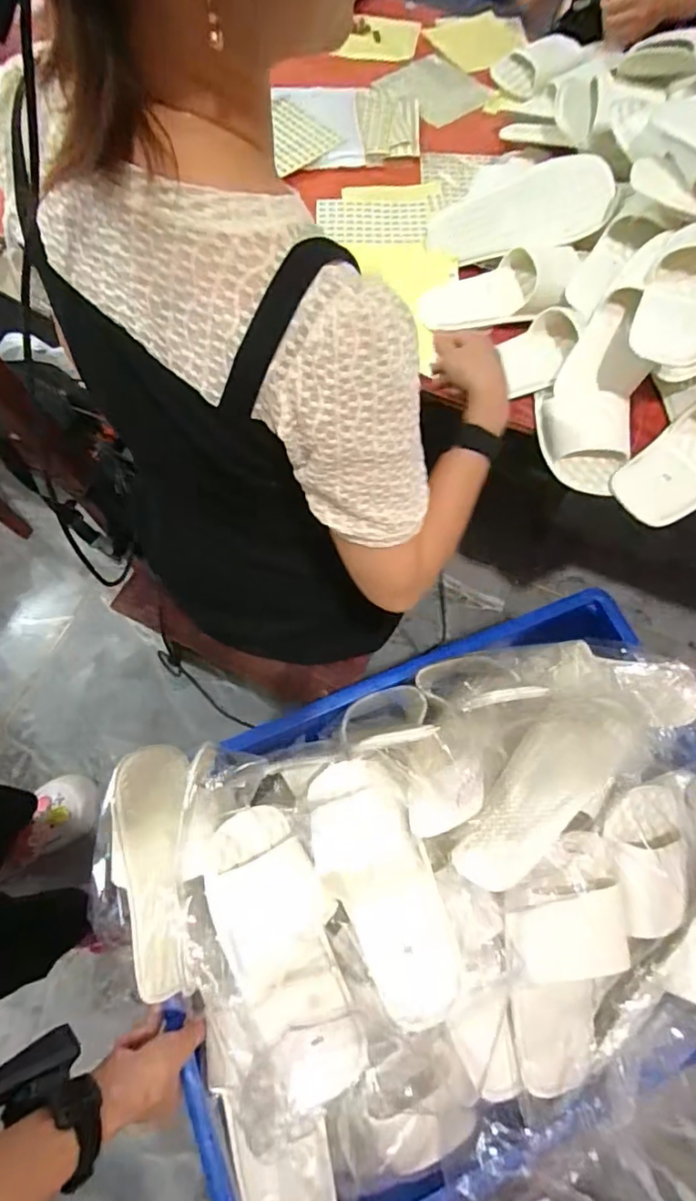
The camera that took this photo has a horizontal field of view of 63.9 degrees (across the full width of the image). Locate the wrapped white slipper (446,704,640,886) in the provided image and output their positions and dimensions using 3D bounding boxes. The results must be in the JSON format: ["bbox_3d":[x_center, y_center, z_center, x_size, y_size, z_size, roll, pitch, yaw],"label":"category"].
[{"bbox_3d":[0.198,0.191,0.535,0.232,0.100,0.070,-37,114,-29],"label":"wrapped white slipper"}]

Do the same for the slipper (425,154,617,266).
[{"bbox_3d":[0.237,-0.518,0.739,0.205,0.039,0.105,6,105,31],"label":"slipper"}]

